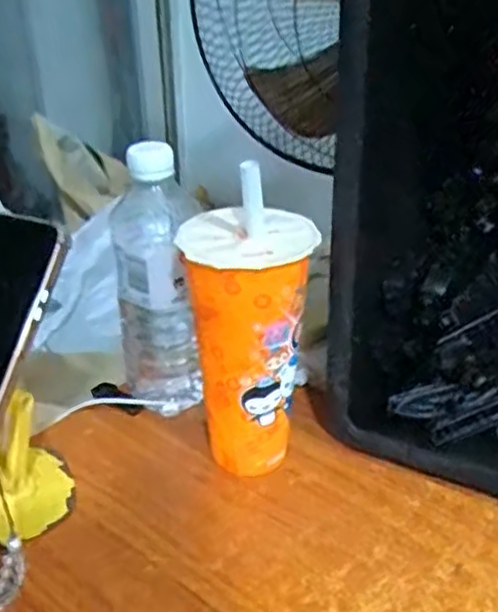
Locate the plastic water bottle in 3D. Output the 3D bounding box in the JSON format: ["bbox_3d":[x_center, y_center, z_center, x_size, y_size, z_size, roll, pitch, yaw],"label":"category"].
[{"bbox_3d":[-0.068,-0.014,0.544,0.064,0.204,0.065,-13,31,-19],"label":"plastic water bottle"}]

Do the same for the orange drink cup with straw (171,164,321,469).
[{"bbox_3d":[0.000,0.016,0.485,0.078,0.210,0.078,-1,29,1],"label":"orange drink cup with straw"}]

